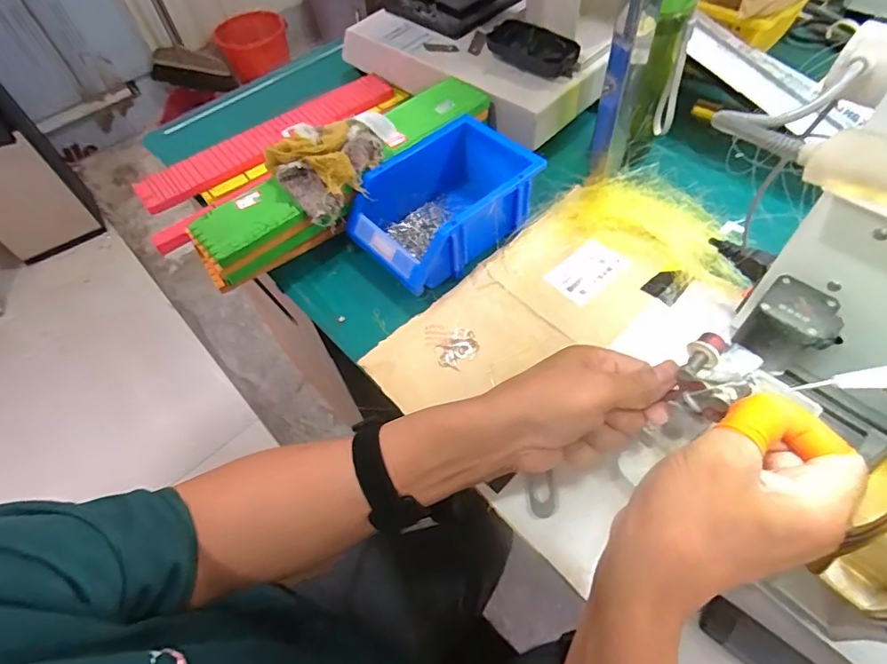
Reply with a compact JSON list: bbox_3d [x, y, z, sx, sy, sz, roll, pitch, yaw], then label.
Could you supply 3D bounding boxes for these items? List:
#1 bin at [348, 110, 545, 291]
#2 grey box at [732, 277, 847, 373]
[{"bbox_3d":[-0.003,-0.133,0.513,0.178,0.070,0.132,-35,61,-17],"label":"bin"},{"bbox_3d":[0.239,-0.002,0.347,0.048,0.037,0.051,37,67,25],"label":"grey box"}]

